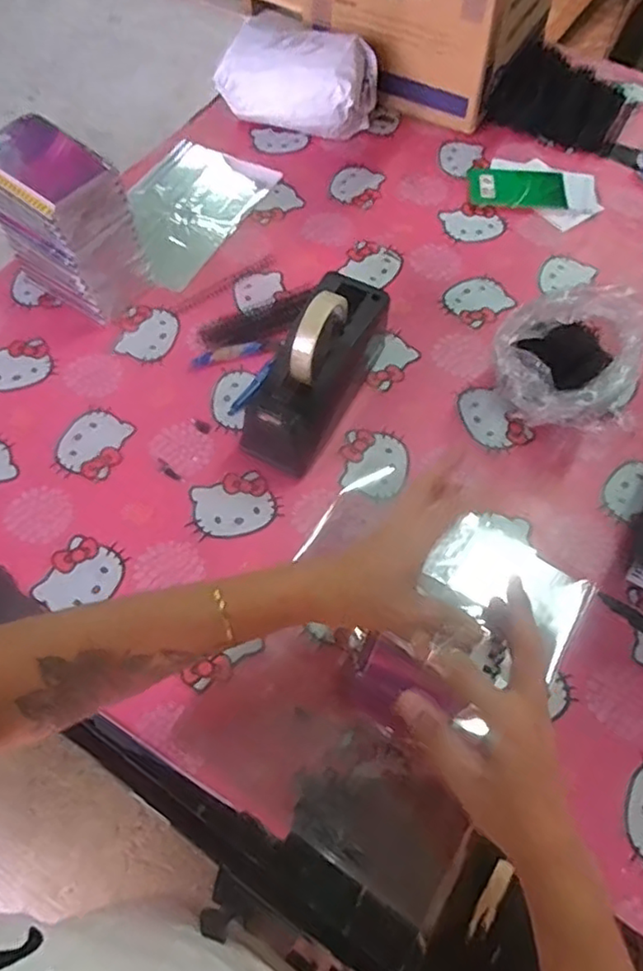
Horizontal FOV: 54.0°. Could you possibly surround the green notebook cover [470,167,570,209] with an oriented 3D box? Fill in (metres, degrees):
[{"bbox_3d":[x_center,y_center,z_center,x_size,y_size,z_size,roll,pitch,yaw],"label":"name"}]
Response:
[{"bbox_3d":[0.270,-0.409,0.868,0.126,0.005,0.074,8,61,3],"label":"green notebook cover"}]

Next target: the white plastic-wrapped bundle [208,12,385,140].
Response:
[{"bbox_3d":[-0.039,-0.574,0.909,0.230,0.126,0.075,12,61,5],"label":"white plastic-wrapped bundle"}]

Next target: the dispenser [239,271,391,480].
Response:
[{"bbox_3d":[-0.005,-0.121,0.654,0.083,0.120,0.212,26,63,13],"label":"dispenser"}]

